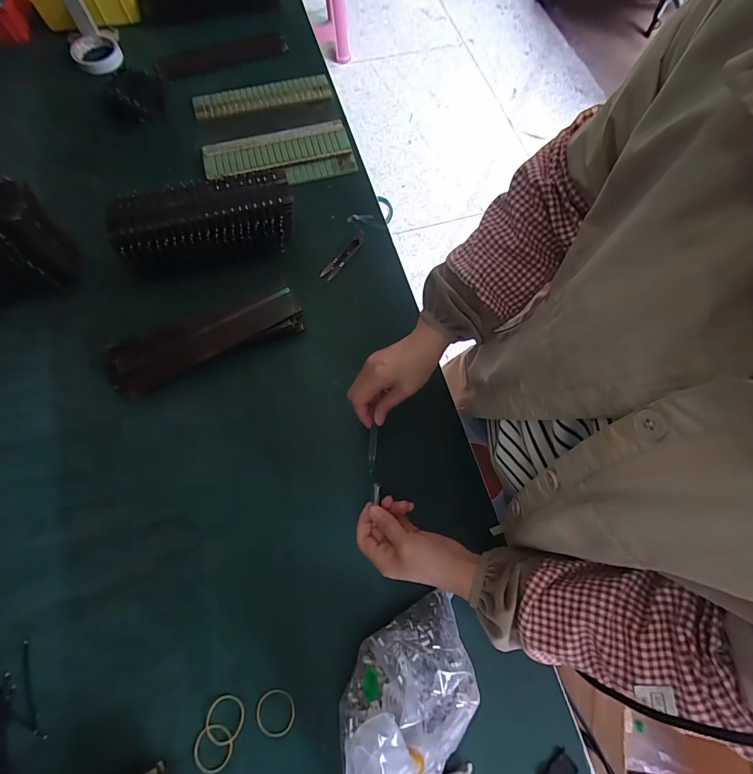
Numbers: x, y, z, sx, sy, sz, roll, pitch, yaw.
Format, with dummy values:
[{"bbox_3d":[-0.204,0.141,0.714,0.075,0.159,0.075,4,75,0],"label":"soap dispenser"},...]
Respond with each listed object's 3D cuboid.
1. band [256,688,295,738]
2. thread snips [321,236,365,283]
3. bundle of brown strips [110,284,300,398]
[{"bbox_3d":[-0.120,0.386,0.450,0.045,0.004,0.046,1,71,-2],"label":"band"},{"bbox_3d":[-0.056,-0.220,0.645,0.024,0.013,0.103,38,74,10],"label":"thread snips"},{"bbox_3d":[-0.253,-0.077,0.564,0.279,0.030,0.088,-24,74,-10],"label":"bundle of brown strips"}]

